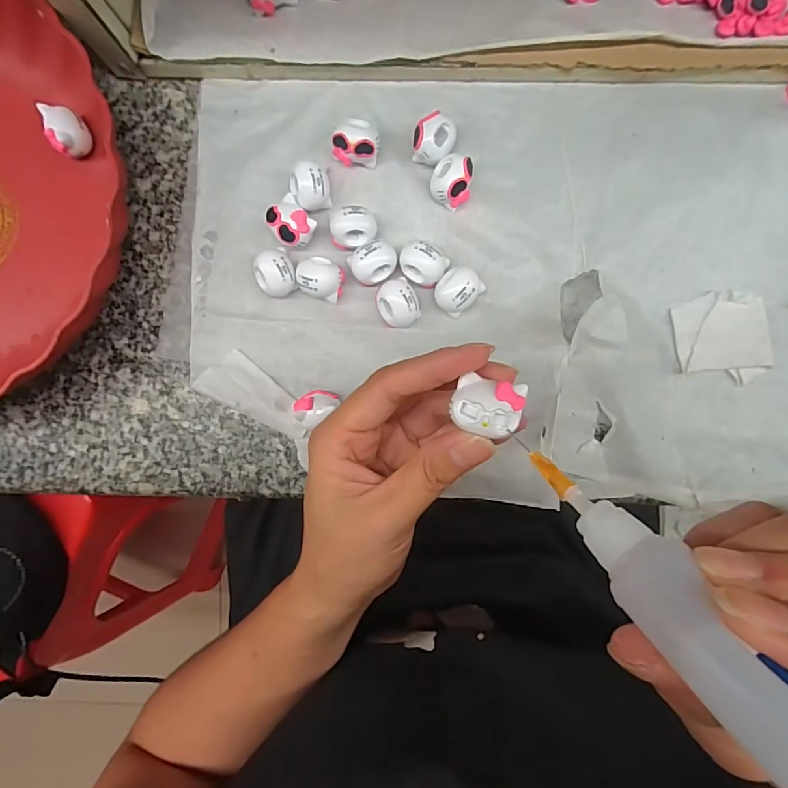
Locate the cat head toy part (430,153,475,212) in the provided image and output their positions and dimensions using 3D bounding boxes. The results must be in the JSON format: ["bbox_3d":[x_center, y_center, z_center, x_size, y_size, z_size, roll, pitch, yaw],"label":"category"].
[{"bbox_3d":[0.032,-0.116,0.248,0.022,0.018,0.023,0,90,3],"label":"cat head toy part"}]

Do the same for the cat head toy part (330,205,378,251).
[{"bbox_3d":[-0.022,-0.090,0.250,0.024,0.020,0.021,5,90,3],"label":"cat head toy part"}]

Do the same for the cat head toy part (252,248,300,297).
[{"bbox_3d":[-0.065,-0.066,0.252,0.021,0.019,0.024,-31,89,2],"label":"cat head toy part"}]

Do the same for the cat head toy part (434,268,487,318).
[{"bbox_3d":[0.035,-0.056,0.247,0.022,0.018,0.024,0,90,3],"label":"cat head toy part"}]

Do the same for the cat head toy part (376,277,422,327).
[{"bbox_3d":[0.002,-0.050,0.249,0.022,0.018,0.026,-31,89,2],"label":"cat head toy part"}]

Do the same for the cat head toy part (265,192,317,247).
[{"bbox_3d":[-0.057,-0.095,0.251,0.020,0.017,0.025,-42,88,2],"label":"cat head toy part"}]

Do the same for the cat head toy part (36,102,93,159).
[{"bbox_3d":[-0.185,-0.148,0.257,0.024,0.021,0.022,42,92,2],"label":"cat head toy part"}]

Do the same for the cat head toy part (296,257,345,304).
[{"bbox_3d":[-0.041,-0.063,0.251,0.025,0.017,0.022,24,91,2],"label":"cat head toy part"}]

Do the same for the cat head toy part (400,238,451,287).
[{"bbox_3d":[0.017,-0.073,0.248,0.024,0.018,0.026,0,90,3],"label":"cat head toy part"}]

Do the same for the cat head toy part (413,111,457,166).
[{"bbox_3d":[0.022,-0.138,0.249,0.021,0.018,0.023,0,90,3],"label":"cat head toy part"}]

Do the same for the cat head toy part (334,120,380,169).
[{"bbox_3d":[-0.021,-0.139,0.251,0.024,0.020,0.019,8,90,3],"label":"cat head toy part"}]

